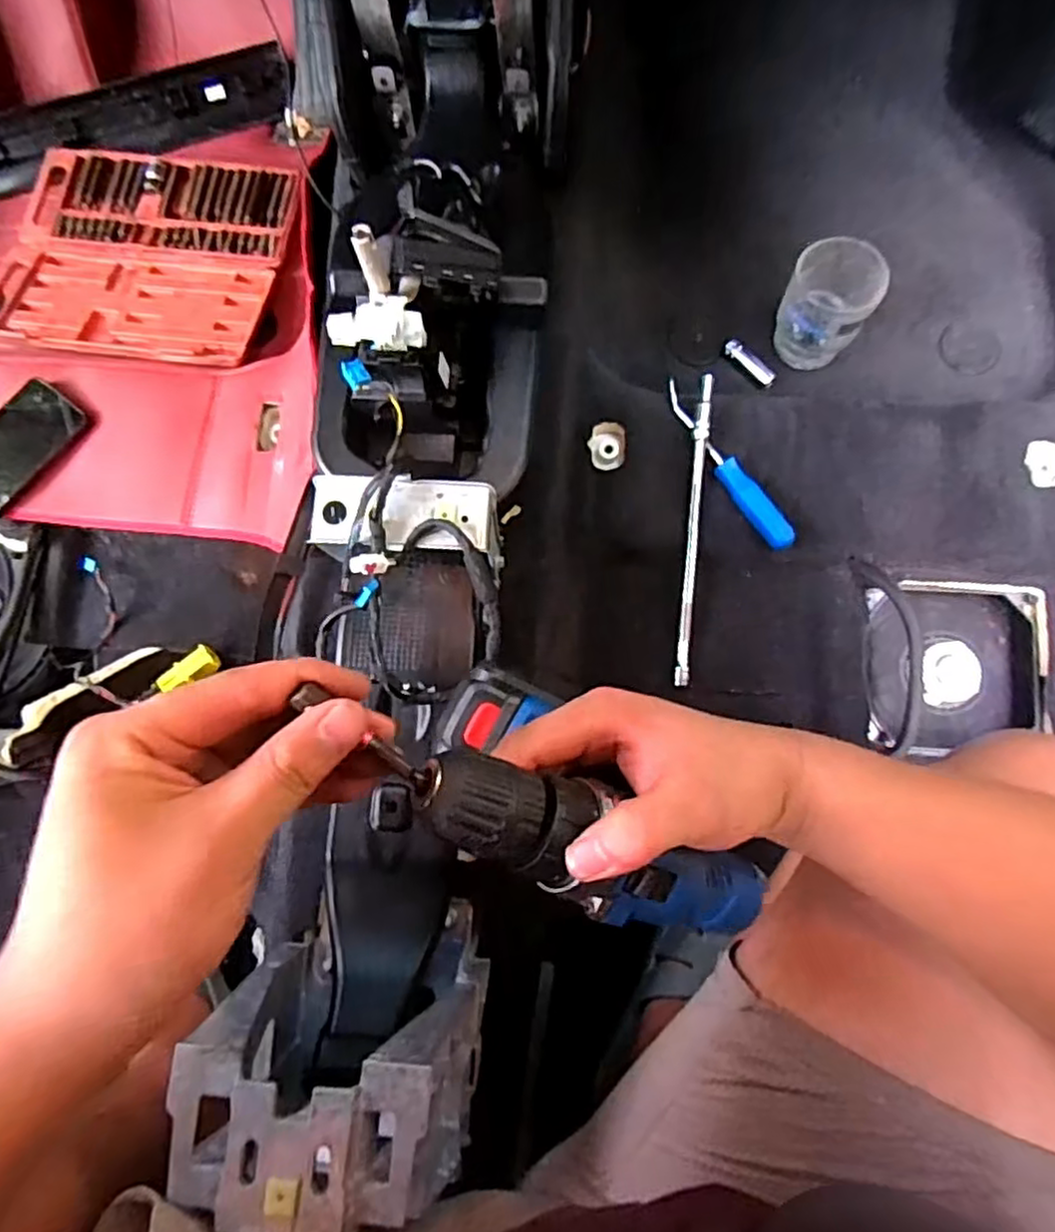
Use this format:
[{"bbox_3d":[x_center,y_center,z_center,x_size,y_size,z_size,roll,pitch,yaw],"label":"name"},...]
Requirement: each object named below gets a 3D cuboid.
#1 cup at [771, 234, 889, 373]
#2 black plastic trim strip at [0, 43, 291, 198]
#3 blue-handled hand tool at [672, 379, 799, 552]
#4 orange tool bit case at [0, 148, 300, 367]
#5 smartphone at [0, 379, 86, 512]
[{"bbox_3d":[0.312,-0.326,0.726,0.085,0.109,0.079,0,78,2],"label":"cup"},{"bbox_3d":[-0.498,-0.618,0.865,0.407,0.026,0.081,-21,111,-6],"label":"black plastic trim strip"},{"bbox_3d":[0.194,-0.149,0.678,0.024,0.017,0.199,-34,79,-6],"label":"blue-handled hand tool"},{"bbox_3d":[-0.451,-0.422,0.801,0.323,0.037,0.281,8,78,3],"label":"orange tool bit case"},{"bbox_3d":[-0.532,-0.167,0.704,0.069,0.009,0.160,36,79,-5],"label":"smartphone"}]

